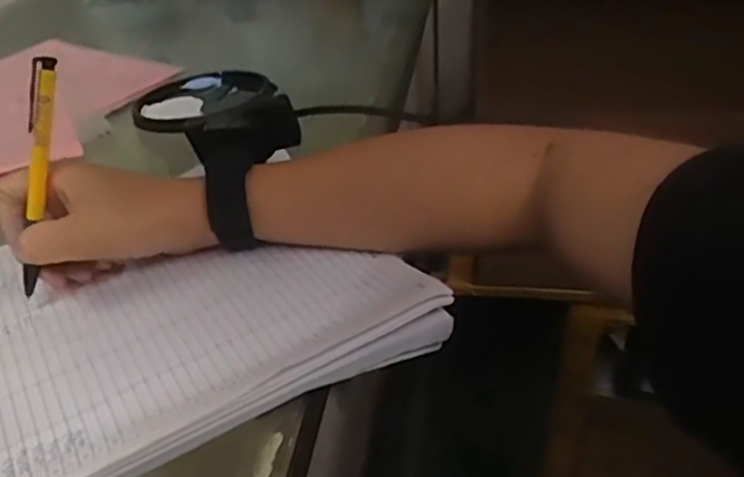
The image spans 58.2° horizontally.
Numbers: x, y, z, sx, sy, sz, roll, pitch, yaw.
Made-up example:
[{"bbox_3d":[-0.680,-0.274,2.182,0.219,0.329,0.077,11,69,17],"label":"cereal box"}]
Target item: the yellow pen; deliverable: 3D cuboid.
[{"bbox_3d":[-0.188,-0.033,0.374,0.014,0.134,0.007,15,13,25],"label":"yellow pen"}]

